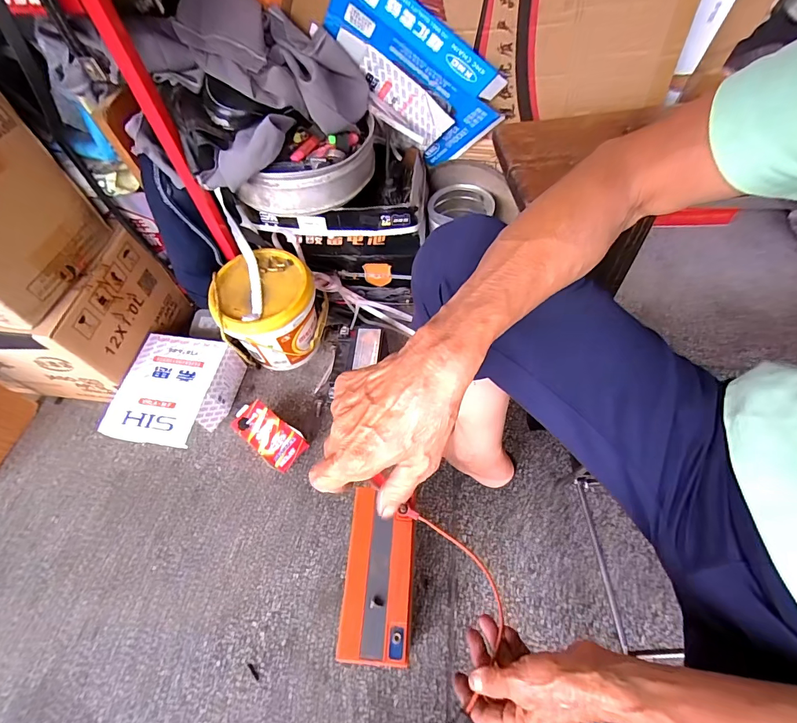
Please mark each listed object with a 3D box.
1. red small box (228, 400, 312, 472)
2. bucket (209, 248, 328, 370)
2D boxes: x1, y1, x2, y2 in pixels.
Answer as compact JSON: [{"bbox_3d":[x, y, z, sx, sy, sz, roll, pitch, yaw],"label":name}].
[{"bbox_3d":[-0.222,0.128,0.694,0.121,0.066,0.068,34,66,21],"label":"red small box"},{"bbox_3d":[-0.227,-0.088,0.747,0.168,0.162,0.164,-1,58,2],"label":"bucket"}]

